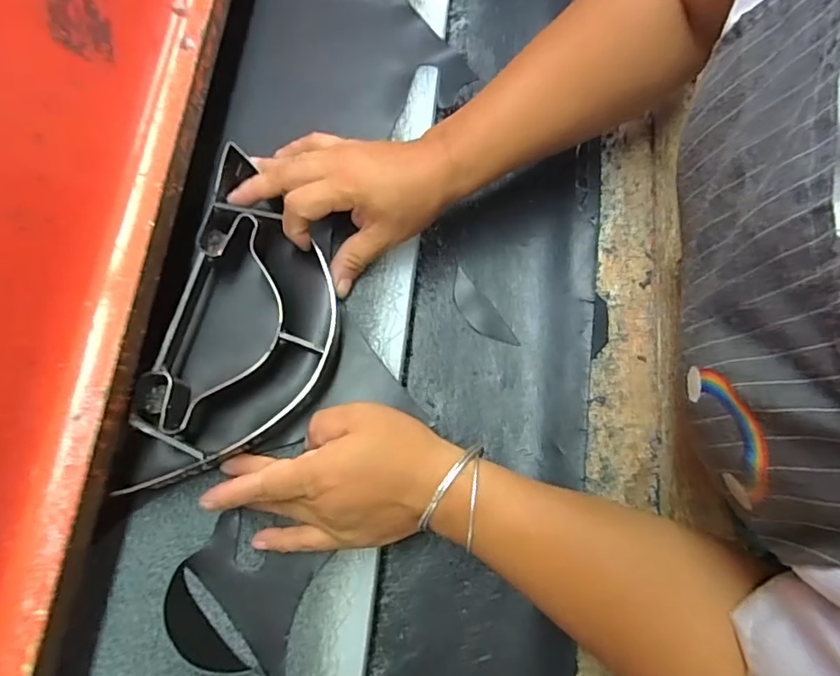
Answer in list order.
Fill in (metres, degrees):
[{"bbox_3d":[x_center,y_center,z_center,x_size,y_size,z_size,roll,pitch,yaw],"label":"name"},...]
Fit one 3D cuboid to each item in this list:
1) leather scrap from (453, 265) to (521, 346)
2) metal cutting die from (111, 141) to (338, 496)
[{"bbox_3d":[0.048,-0.022,0.444,0.024,0.004,0.077,-34,76,-10],"label":"leather scrap"},{"bbox_3d":[-0.120,-0.004,0.387,0.122,0.039,0.247,14,73,5],"label":"metal cutting die"}]

